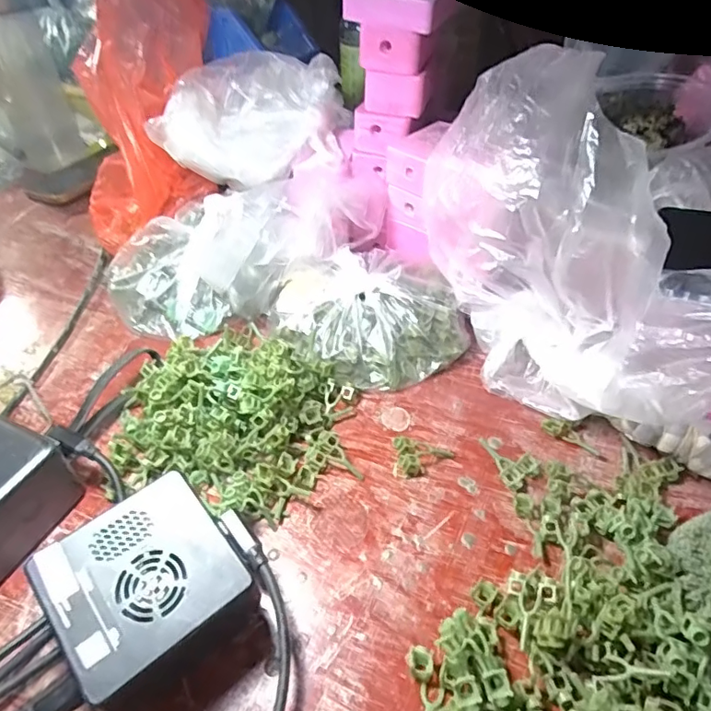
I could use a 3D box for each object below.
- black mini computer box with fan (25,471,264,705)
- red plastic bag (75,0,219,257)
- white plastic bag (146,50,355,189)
[{"bbox_3d":[-0.093,0.113,0.249,0.075,0.059,0.071,-34,53,-27],"label":"black mini computer box with fan"},{"bbox_3d":[-0.175,-0.218,0.452,0.109,0.249,0.082,17,14,18],"label":"red plastic bag"},{"bbox_3d":[-0.079,-0.198,0.442,0.115,0.060,0.149,14,48,15],"label":"white plastic bag"}]

